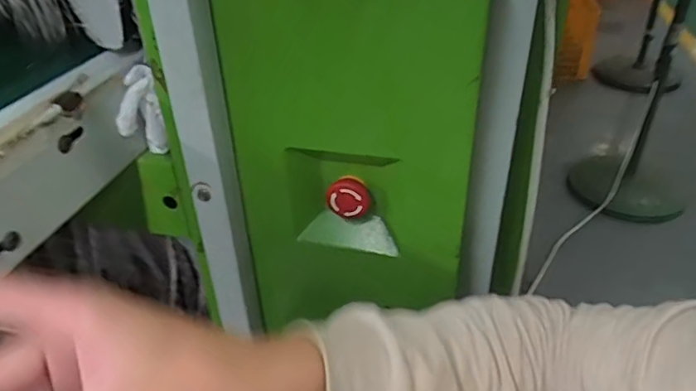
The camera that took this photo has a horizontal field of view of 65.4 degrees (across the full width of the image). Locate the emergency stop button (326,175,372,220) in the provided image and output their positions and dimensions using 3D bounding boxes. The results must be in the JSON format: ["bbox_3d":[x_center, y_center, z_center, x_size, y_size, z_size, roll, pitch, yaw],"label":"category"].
[{"bbox_3d":[0.000,0.002,0.472,0.037,0.037,0.020,-3,34,-2],"label":"emergency stop button"}]

